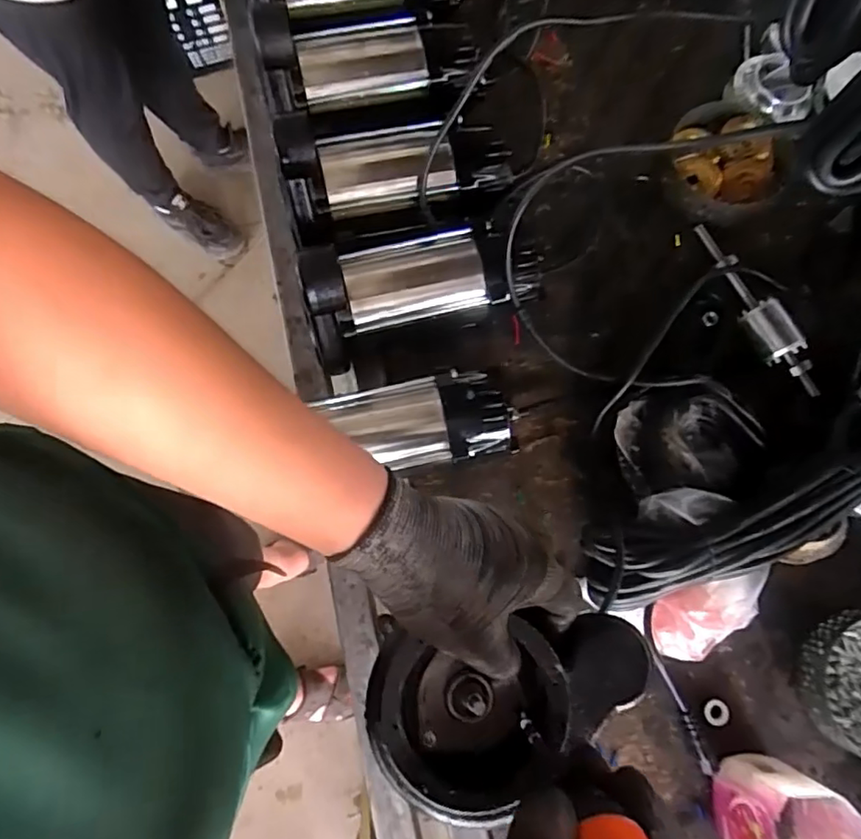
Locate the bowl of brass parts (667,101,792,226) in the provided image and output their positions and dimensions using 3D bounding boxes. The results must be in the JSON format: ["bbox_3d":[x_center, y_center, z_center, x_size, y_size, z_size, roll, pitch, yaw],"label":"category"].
[{"bbox_3d":[0.336,-0.290,0.669,0.131,0.040,0.142,0,78,1],"label":"bowl of brass parts"}]

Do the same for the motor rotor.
[{"bbox_3d":[0.341,-0.117,0.620,0.036,0.040,0.209,-28,79,-5],"label":"motor rotor"}]

